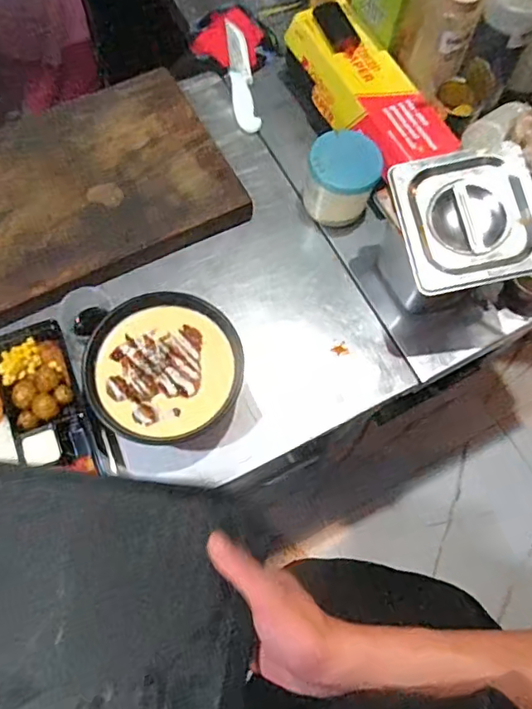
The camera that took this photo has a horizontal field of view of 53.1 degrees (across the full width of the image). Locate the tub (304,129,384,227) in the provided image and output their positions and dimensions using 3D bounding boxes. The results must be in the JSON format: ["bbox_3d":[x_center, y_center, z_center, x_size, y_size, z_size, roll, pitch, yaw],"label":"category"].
[{"bbox_3d":[0.109,-0.257,0.797,0.103,0.103,0.102,1,68,-3],"label":"tub"}]

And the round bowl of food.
[{"bbox_3d":[-0.132,0.024,0.697,0.196,0.081,0.183,1,68,-3],"label":"round bowl of food"}]

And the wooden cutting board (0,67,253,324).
[{"bbox_3d":[-0.310,-0.231,0.786,0.497,0.034,0.312,-30,73,-14],"label":"wooden cutting board"}]

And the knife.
[{"bbox_3d":[-0.044,-0.481,0.917,0.040,0.020,0.235,-8,69,-6],"label":"knife"}]

